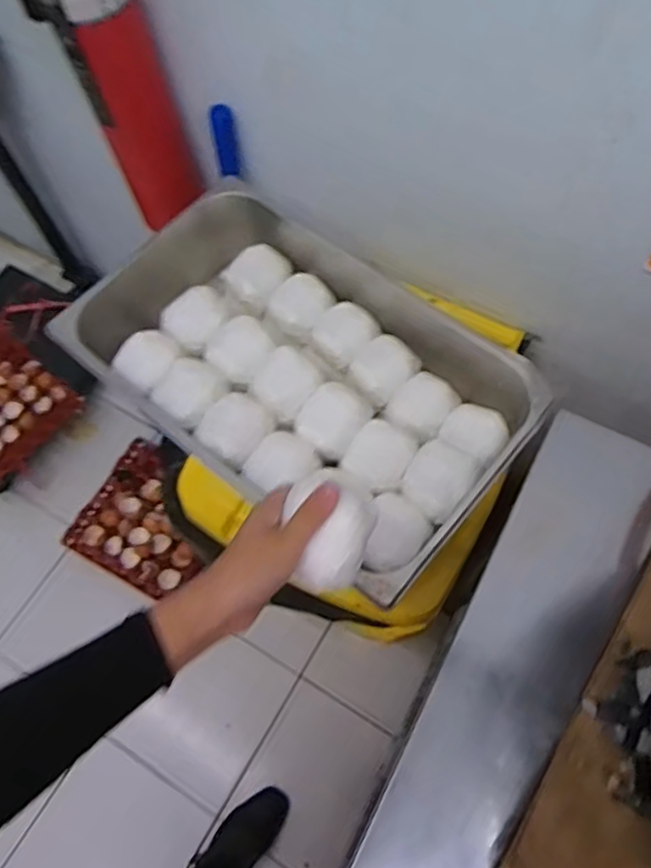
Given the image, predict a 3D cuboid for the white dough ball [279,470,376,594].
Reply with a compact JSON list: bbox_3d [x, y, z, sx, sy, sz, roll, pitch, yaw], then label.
[{"bbox_3d":[0.000,0.075,0.492,0.061,0.048,0.075,20,68,11],"label":"white dough ball"}]

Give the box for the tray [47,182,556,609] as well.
[{"bbox_3d":[-0.025,-0.090,0.801,0.542,0.094,0.370,36,72,17],"label":"tray"}]

